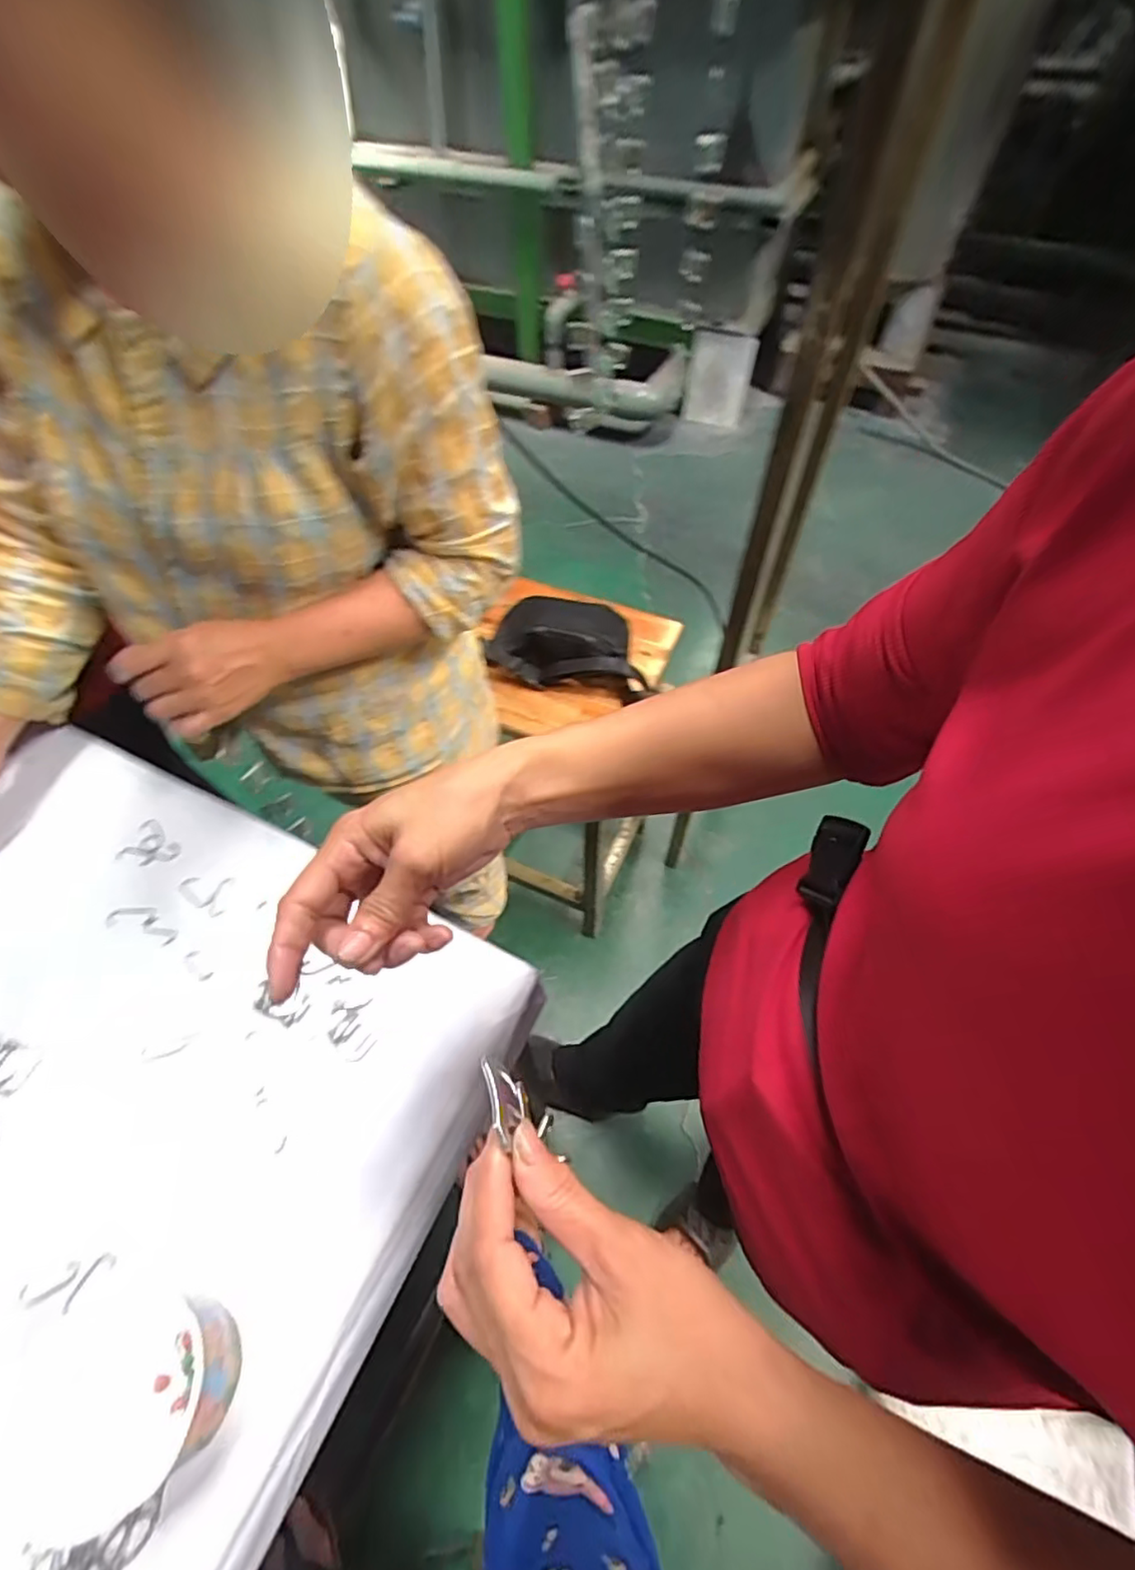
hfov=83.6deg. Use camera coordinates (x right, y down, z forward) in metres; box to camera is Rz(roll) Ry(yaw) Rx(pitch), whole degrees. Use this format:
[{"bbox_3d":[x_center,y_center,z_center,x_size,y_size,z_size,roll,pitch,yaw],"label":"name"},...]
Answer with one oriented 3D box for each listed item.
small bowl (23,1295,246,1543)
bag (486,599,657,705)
[{"bbox_3d":[-0.237,0.336,0.342,0.110,0.055,0.091,-7,58,-7],"label":"small bowl"},{"bbox_3d":[0.000,-0.207,0.889,0.225,0.064,0.139,8,57,2],"label":"bag"}]

